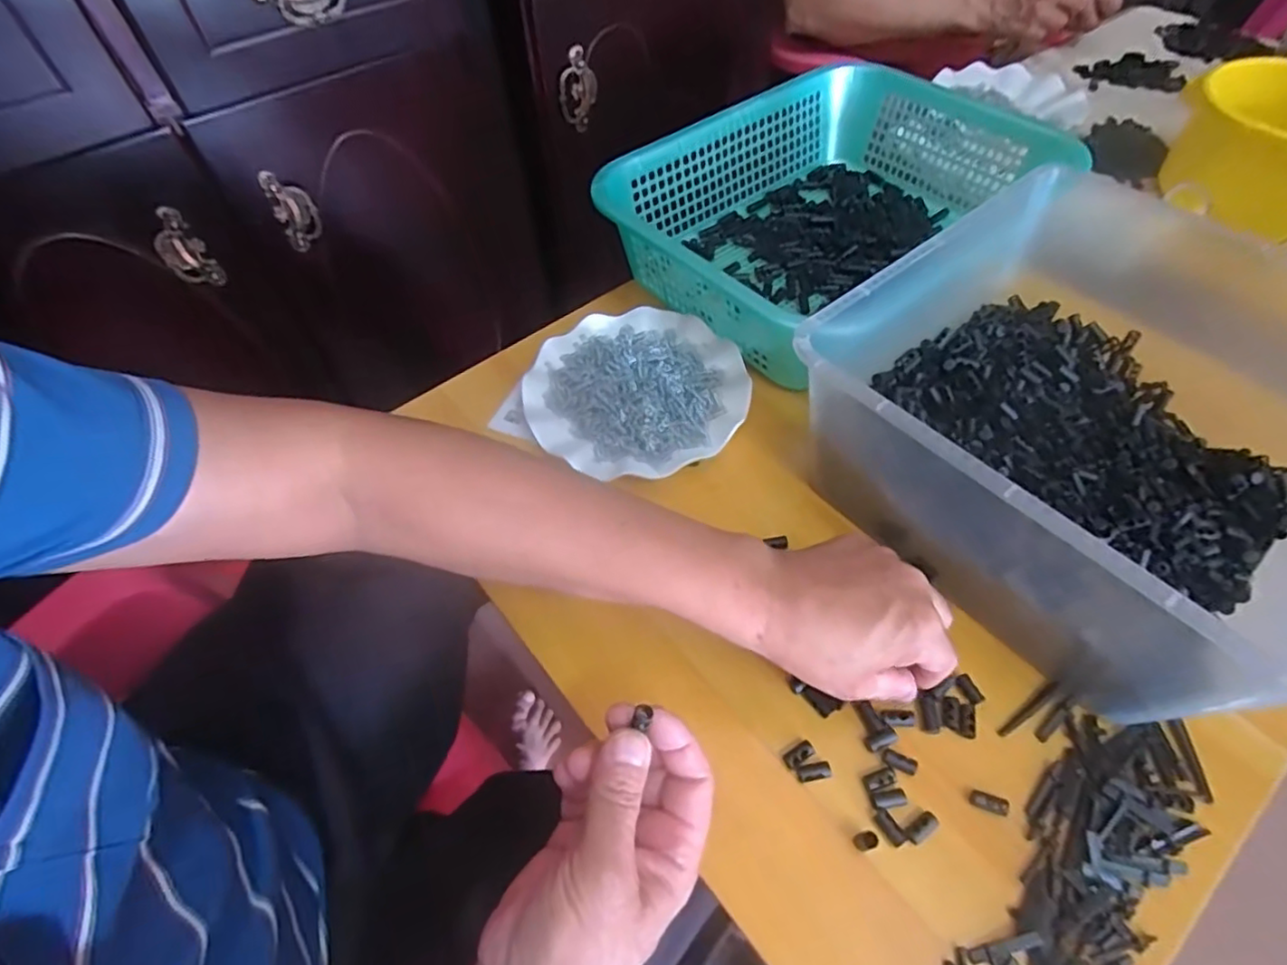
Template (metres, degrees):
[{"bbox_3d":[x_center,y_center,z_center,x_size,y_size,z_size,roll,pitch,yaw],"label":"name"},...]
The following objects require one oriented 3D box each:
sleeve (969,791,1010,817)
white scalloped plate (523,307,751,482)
[{"bbox_3d":[0.194,0.179,0.352,0.021,0.004,0.009,14,56,12],"label":"sleeve"},{"bbox_3d":[-0.004,-0.080,0.530,0.176,0.018,0.173,-1,54,1],"label":"white scalloped plate"}]

